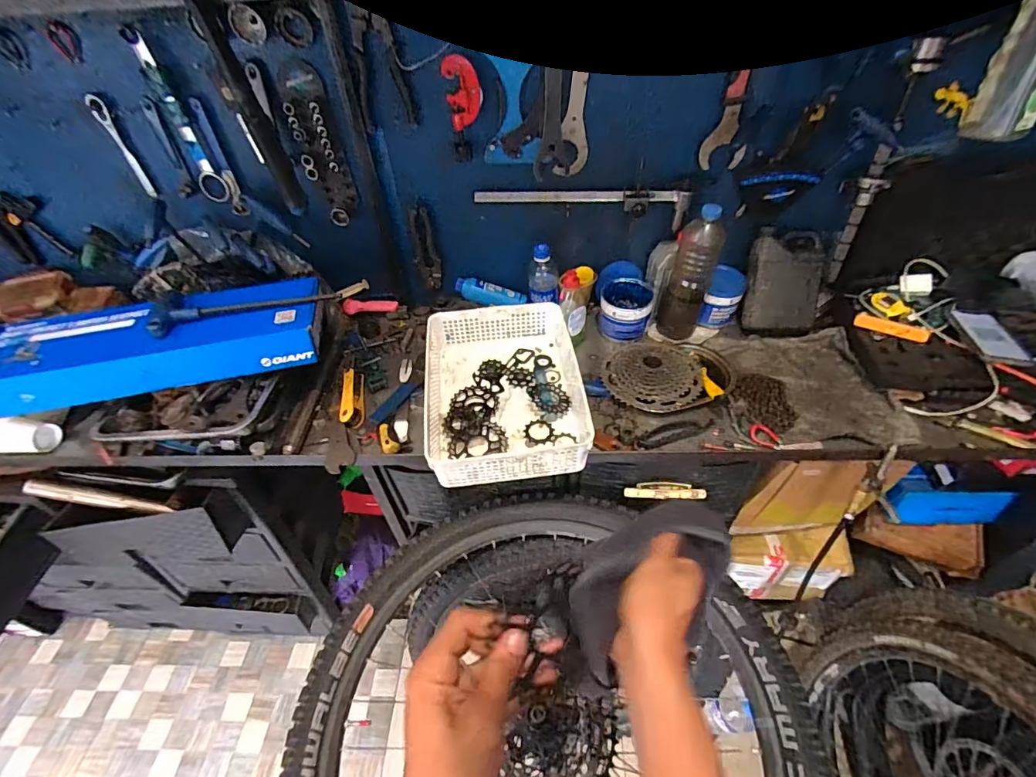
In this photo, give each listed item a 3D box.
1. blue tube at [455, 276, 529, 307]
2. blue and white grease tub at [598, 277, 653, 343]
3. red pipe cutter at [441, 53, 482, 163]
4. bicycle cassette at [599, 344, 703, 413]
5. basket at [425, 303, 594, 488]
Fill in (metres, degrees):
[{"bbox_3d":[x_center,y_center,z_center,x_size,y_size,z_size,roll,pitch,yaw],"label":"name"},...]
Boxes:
[{"bbox_3d":[-0.057,-0.201,1.009,0.149,0.035,0.040,10,45,-10],"label":"blue tube"},{"bbox_3d":[0.213,-0.152,0.958,0.101,0.094,0.102,-2,46,2],"label":"blue and white grease tub"},{"bbox_3d":[-0.085,-0.447,0.768,0.054,0.150,0.025,-2,46,3],"label":"red pipe cutter"},{"bbox_3d":[0.243,-0.034,0.853,0.172,0.034,0.173,-2,46,2],"label":"bicycle cassette"},{"bbox_3d":[-0.026,-0.001,0.804,0.250,0.088,0.326,-7,45,-2],"label":"basket"}]

